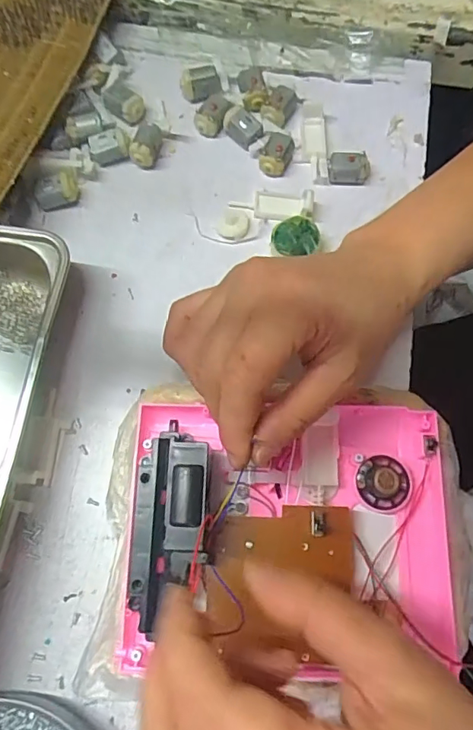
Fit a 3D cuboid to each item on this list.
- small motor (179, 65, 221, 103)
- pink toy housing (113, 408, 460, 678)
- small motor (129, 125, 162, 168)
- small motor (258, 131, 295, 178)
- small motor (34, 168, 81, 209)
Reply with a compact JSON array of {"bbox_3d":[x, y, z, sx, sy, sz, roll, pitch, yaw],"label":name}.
[{"bbox_3d":[-0.027,-0.211,0.377,0.029,0.019,0.018,-7,74,-3],"label":"small motor"},{"bbox_3d":[0.032,0.084,0.251,0.171,0.040,0.133,1,74,-1],"label":"pink toy housing"},{"bbox_3d":[-0.065,-0.157,0.361,0.018,0.020,0.028,7,74,1],"label":"small motor"},{"bbox_3d":[0.029,-0.152,0.360,0.021,0.014,0.030,17,74,4],"label":"small motor"},{"bbox_3d":[-0.126,-0.122,0.351,0.031,0.017,0.020,-11,75,-4],"label":"small motor"}]

